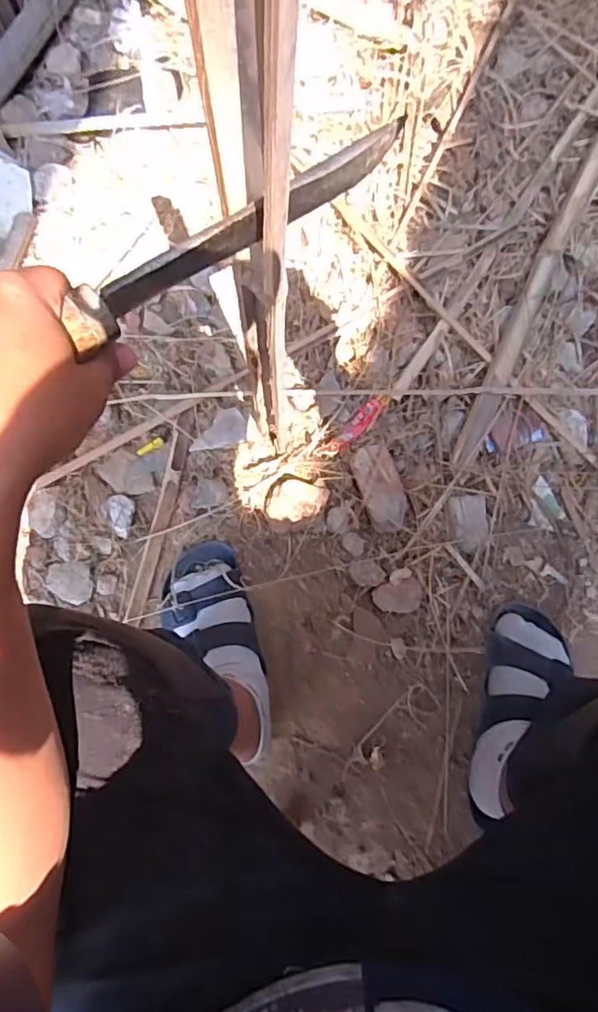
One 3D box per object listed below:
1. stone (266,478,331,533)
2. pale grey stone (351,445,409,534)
[{"bbox_3d":[-0.002,-0.003,0.763,0.077,0.027,0.067,5,76,0],"label":"stone"},{"bbox_3d":[0.105,-0.023,0.745,0.056,0.040,0.111,-17,77,-5],"label":"pale grey stone"}]

